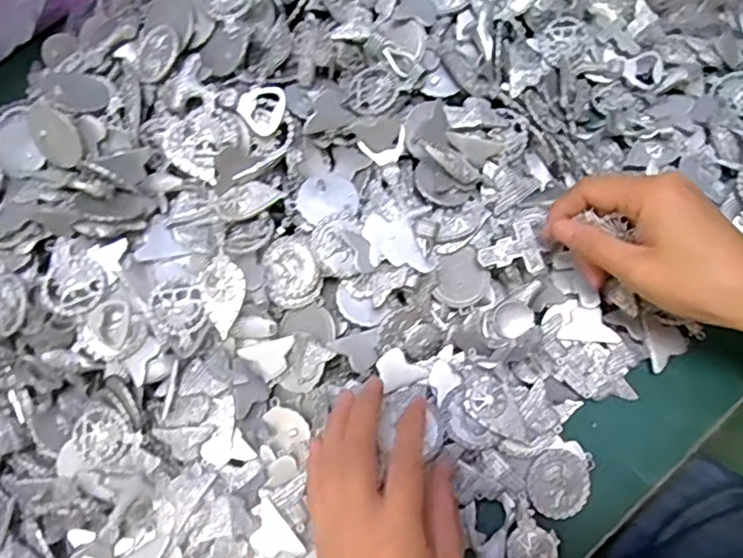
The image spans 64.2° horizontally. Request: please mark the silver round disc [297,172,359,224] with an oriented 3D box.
[{"bbox_3d":[-0.028,-0.050,0.363,0.037,0.007,0.031,-23,68,-2],"label":"silver round disc"}]

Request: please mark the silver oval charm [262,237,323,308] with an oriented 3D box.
[{"bbox_3d":[-0.048,-0.004,0.359,0.035,0.009,0.041,-10,94,15],"label":"silver oval charm"}]

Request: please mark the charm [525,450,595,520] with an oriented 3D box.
[{"bbox_3d":[0.108,0.117,0.340,0.038,0.008,0.036,-1,74,2],"label":"charm"}]

